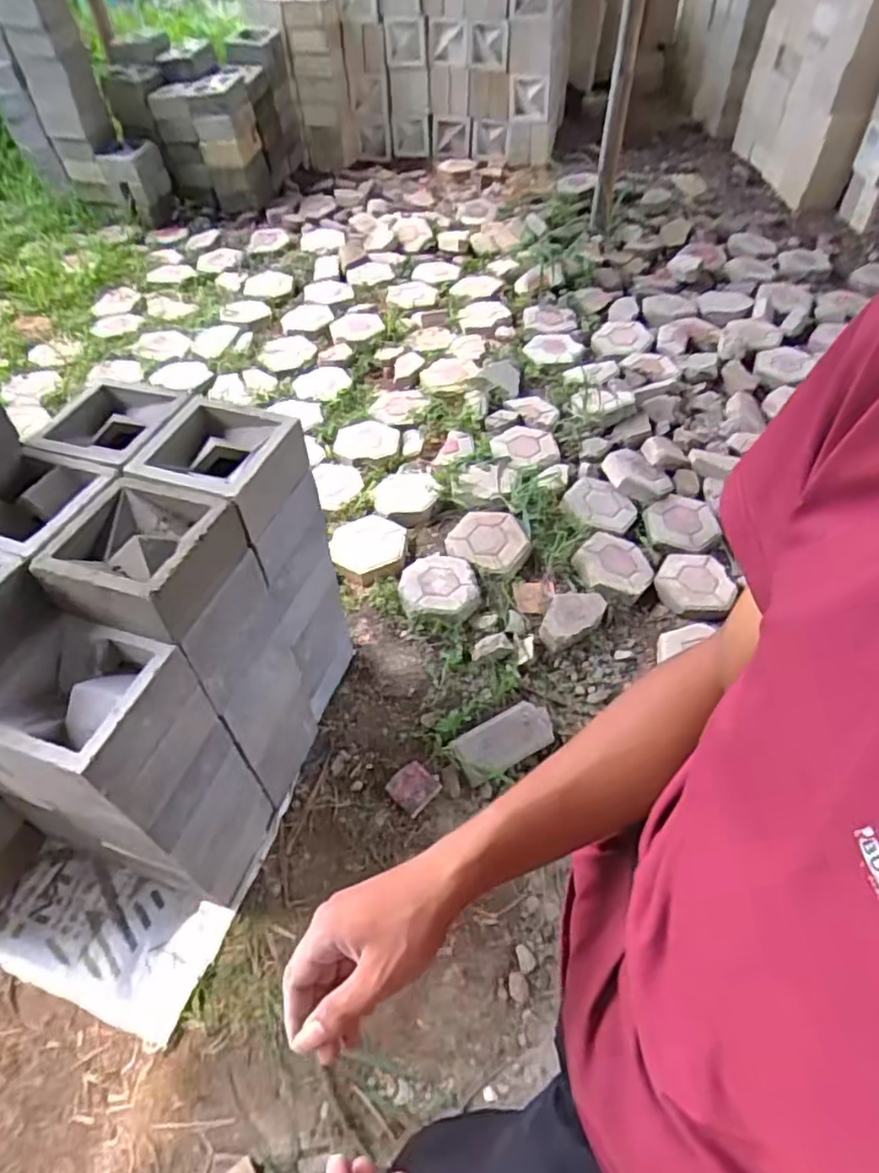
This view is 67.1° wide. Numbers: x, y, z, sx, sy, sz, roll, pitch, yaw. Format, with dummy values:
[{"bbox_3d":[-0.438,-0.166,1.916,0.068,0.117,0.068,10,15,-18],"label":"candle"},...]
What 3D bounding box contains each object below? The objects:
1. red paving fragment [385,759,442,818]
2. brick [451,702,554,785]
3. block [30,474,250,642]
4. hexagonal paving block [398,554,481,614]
[{"bbox_3d":[-0.052,0.414,1.373,0.087,0.015,0.090,37,61,27],"label":"red paving fragment"},{"bbox_3d":[0.142,0.323,1.415,0.231,0.048,0.107,-26,54,-21],"label":"brick"},{"bbox_3d":[-0.415,-0.044,0.939,0.204,0.093,0.199,12,53,12],"label":"block"},{"bbox_3d":[-0.001,-0.002,1.680,0.201,0.060,0.195,-2,51,1],"label":"hexagonal paving block"}]

